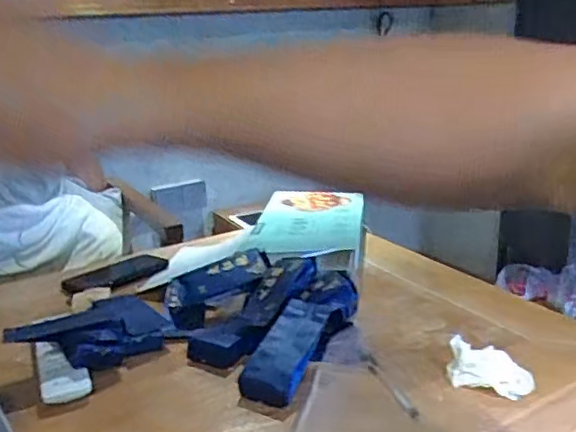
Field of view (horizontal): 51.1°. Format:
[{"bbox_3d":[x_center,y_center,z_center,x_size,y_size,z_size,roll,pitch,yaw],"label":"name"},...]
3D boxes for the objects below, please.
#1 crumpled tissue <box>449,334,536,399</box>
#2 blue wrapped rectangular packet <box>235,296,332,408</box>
[{"bbox_3d":[0.221,0.166,0.657,0.087,0.045,0.048,5,19,21],"label":"crumpled tissue"},{"bbox_3d":[-0.002,0.147,0.677,0.057,0.026,0.140,8,44,29],"label":"blue wrapped rectangular packet"}]

